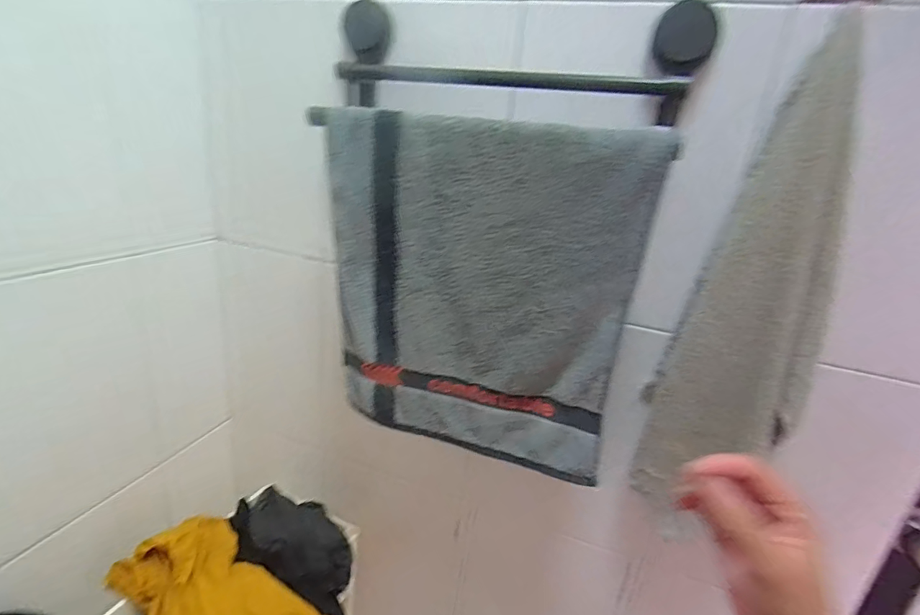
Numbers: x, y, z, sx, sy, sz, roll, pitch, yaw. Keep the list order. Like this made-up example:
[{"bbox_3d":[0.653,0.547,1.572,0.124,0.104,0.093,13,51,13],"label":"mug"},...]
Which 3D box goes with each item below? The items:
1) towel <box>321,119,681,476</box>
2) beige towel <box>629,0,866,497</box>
[{"bbox_3d":[0.008,-0.012,0.487,0.328,0.341,0.017,12,20,14],"label":"towel"},{"bbox_3d":[0.282,-0.013,0.450,0.112,0.442,0.075,16,21,23],"label":"beige towel"}]

